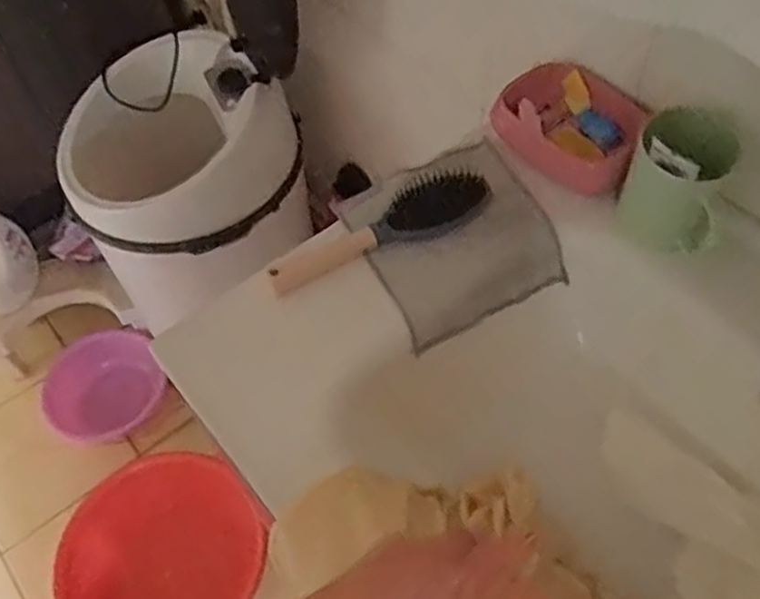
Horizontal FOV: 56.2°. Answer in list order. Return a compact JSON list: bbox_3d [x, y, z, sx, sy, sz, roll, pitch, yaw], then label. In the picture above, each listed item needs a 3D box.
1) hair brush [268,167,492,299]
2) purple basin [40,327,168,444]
[{"bbox_3d":[0.001,-0.063,0.678,0.227,0.035,0.057,-26,58,-14],"label":"hair brush"},{"bbox_3d":[-0.580,0.181,1.481,0.248,0.077,0.227,-2,55,2],"label":"purple basin"}]

